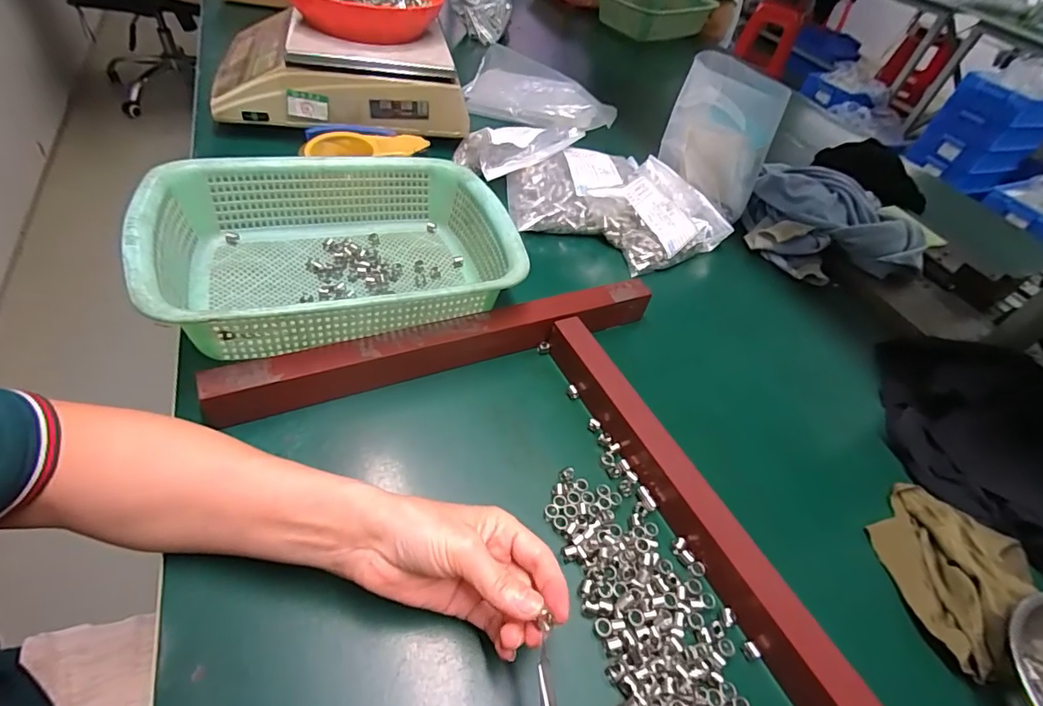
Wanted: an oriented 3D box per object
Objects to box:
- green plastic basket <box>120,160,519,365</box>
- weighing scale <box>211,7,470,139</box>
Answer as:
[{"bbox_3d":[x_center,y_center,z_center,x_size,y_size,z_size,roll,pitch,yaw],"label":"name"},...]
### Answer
[{"bbox_3d":[-0.161,-0.092,0.447,0.295,0.094,0.222,-10,51,-21],"label":"green plastic basket"},{"bbox_3d":[-0.257,-0.428,0.729,0.332,0.099,0.295,-1,49,-11],"label":"weighing scale"}]

